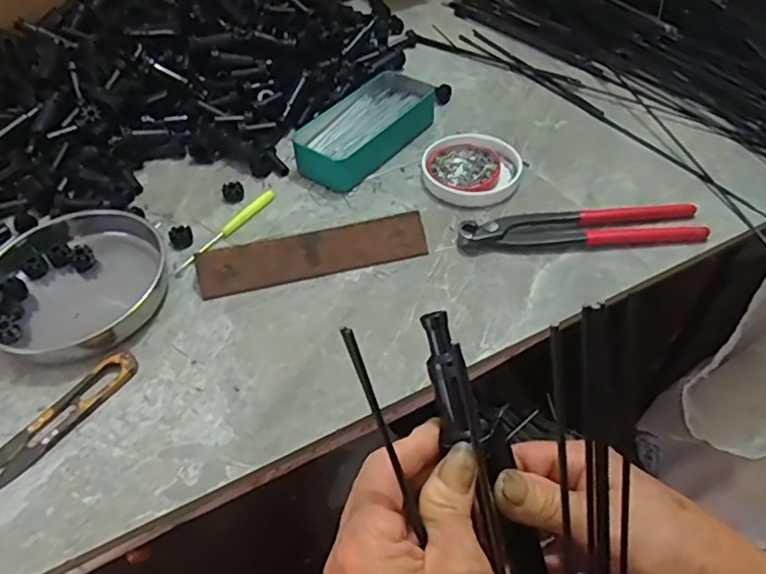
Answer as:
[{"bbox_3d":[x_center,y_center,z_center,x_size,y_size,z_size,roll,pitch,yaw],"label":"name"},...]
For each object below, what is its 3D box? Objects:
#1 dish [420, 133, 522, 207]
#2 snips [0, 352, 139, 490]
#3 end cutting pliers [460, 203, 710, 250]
[{"bbox_3d":[0.083,-0.110,0.546,0.085,0.016,0.091,-2,48,2],"label":"dish"},{"bbox_3d":[-0.212,0.086,0.391,0.025,0.010,0.115,29,56,25],"label":"snips"},{"bbox_3d":[0.162,-0.046,0.486,0.194,0.013,0.037,-6,48,-2],"label":"end cutting pliers"}]

